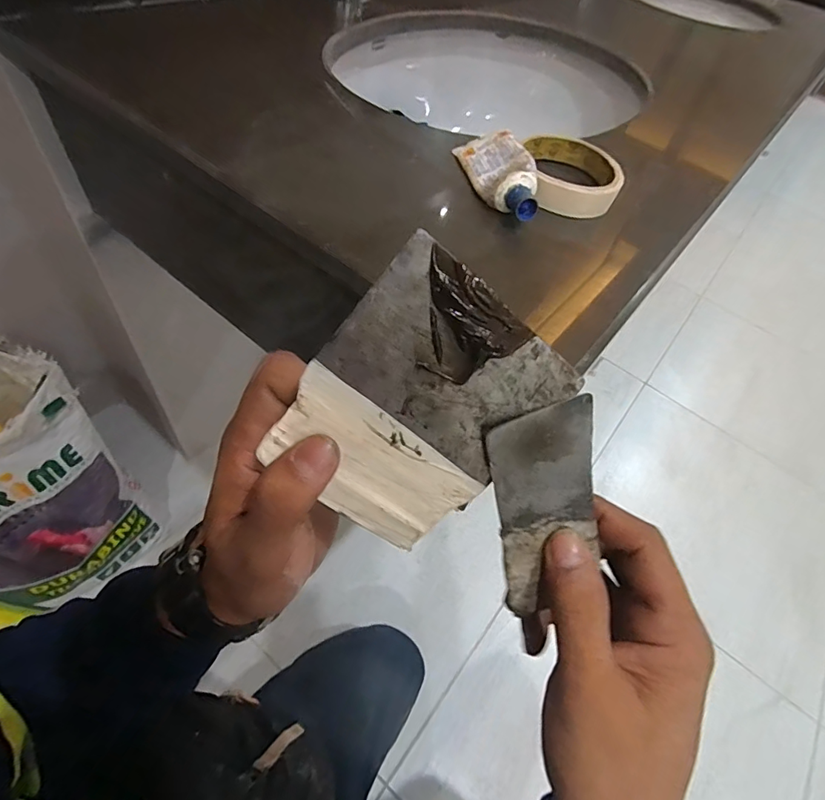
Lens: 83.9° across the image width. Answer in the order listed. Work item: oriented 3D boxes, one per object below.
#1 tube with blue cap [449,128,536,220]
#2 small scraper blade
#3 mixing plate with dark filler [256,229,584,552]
[{"bbox_3d":[0.064,-0.167,0.333,0.039,0.023,0.105,-5,54,-14],"label":"tube with blue cap"},{"bbox_3d":[0.059,0.048,0.199,0.046,0.095,0.004,-14,21,-7],"label":"small scraper blade"},{"bbox_3d":[0.001,0.006,0.177,0.085,0.104,0.006,37,15,-19],"label":"mixing plate with dark filler"}]

